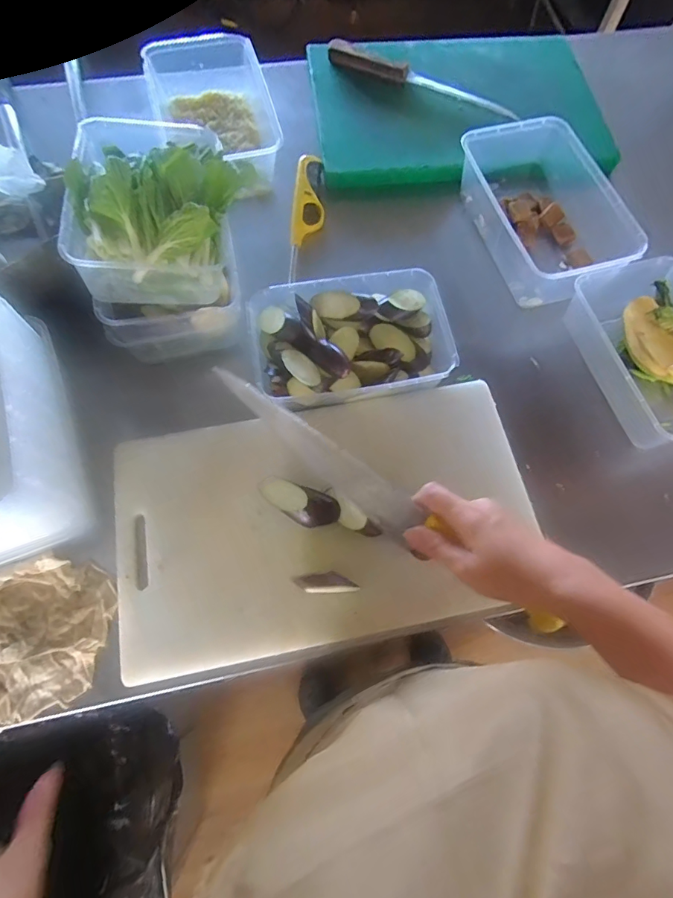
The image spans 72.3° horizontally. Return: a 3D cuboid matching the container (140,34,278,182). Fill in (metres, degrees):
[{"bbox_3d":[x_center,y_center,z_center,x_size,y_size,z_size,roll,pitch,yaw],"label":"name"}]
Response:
[{"bbox_3d":[-0.175,-0.476,0.661,0.154,0.067,0.237,-15,70,-7],"label":"container"}]

